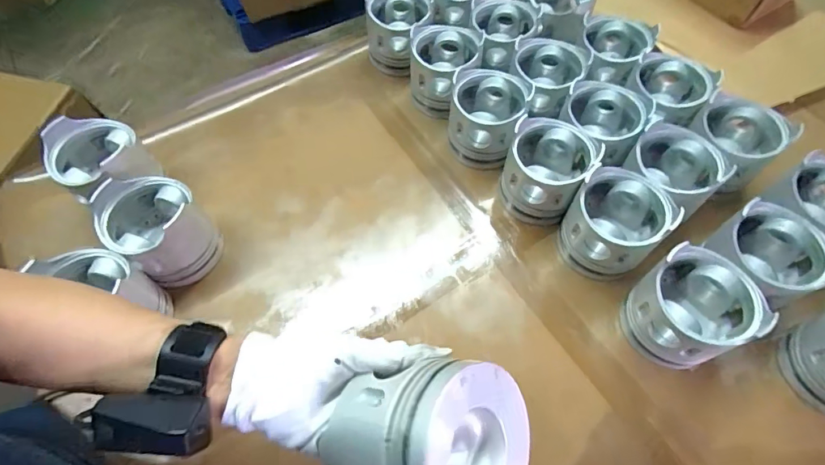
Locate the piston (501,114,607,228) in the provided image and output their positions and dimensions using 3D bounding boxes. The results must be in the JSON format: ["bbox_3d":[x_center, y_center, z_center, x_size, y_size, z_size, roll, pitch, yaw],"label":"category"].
[{"bbox_3d":[0.173,-0.081,0.575,0.101,0.095,0.103,-1,60,1],"label":"piston"}]

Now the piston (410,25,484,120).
[{"bbox_3d":[0.046,-0.248,0.672,0.095,0.096,0.102,-1,60,1],"label":"piston"}]

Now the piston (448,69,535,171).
[{"bbox_3d":[0.105,-0.164,0.618,0.098,0.103,0.101,-1,60,1],"label":"piston"}]

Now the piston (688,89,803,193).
[{"bbox_3d":[0.413,-0.112,0.577,0.101,0.085,0.117,11,61,8],"label":"piston"}]

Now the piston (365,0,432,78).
[{"bbox_3d":[-0.022,-0.329,0.723,0.093,0.116,0.100,-1,60,1],"label":"piston"}]

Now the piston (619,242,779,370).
[{"bbox_3d":[0.290,0.081,0.468,0.109,0.091,0.101,-1,60,1],"label":"piston"}]

